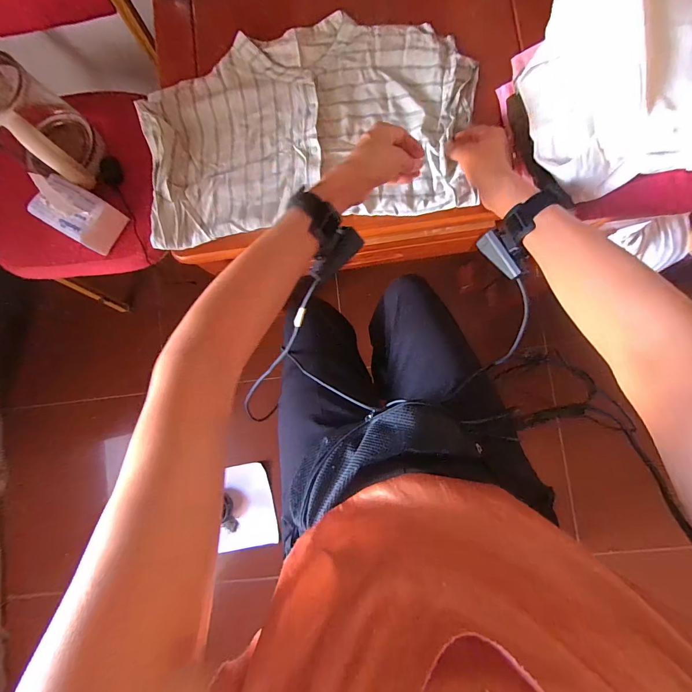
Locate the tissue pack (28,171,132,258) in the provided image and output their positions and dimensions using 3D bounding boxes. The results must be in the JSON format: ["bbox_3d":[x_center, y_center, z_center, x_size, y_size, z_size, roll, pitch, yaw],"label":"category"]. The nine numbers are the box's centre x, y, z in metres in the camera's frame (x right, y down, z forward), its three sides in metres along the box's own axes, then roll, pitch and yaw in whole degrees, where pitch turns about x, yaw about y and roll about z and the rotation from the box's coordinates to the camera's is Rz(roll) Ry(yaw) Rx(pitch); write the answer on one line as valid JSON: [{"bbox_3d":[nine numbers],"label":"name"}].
[{"bbox_3d":[-0.527,-0.260,0.691,0.153,0.078,0.097,30,89,7],"label":"tissue pack"}]

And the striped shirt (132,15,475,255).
[{"bbox_3d":[-0.063,-0.336,0.552,0.492,0.019,0.316,-6,85,5],"label":"striped shirt"}]

